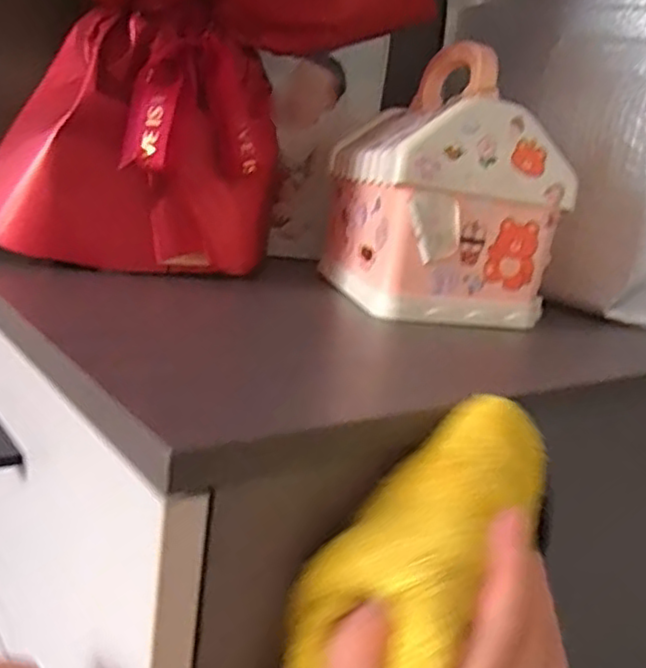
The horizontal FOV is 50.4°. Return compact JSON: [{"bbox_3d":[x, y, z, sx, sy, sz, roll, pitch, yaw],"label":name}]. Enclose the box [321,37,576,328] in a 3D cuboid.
[{"bbox_3d":[0.093,-0.116,0.555,0.143,0.178,0.169,3,13,-17],"label":"box"}]

